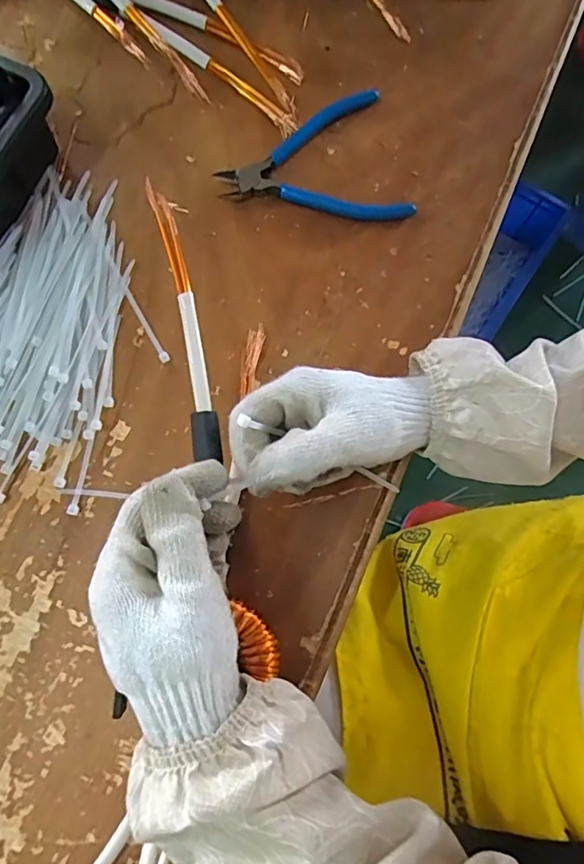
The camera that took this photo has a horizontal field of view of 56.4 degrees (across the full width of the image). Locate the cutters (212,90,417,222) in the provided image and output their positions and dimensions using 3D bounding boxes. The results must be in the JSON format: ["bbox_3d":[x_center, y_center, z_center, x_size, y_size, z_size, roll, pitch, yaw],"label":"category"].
[{"bbox_3d":[0.014,-0.206,0.421,0.140,0.011,0.104,-9,78,-2],"label":"cutters"}]

